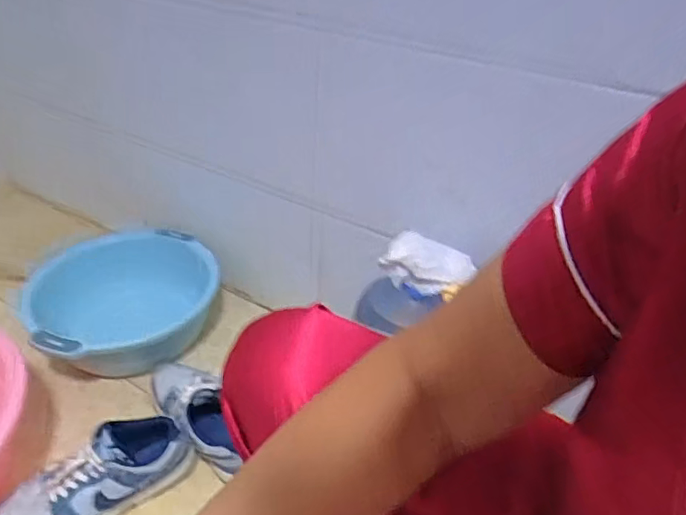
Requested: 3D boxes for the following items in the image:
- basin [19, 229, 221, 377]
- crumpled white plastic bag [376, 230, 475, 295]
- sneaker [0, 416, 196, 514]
[{"bbox_3d":[-0.424,0.080,1.053,0.321,0.133,0.330,2,34,-1],"label":"basin"},{"bbox_3d":[0.120,0.008,0.726,0.128,0.052,0.071,8,35,8],"label":"crumpled white plastic bag"},{"bbox_3d":[-0.368,0.331,0.776,0.273,0.107,0.103,-15,38,-27],"label":"sneaker"}]

